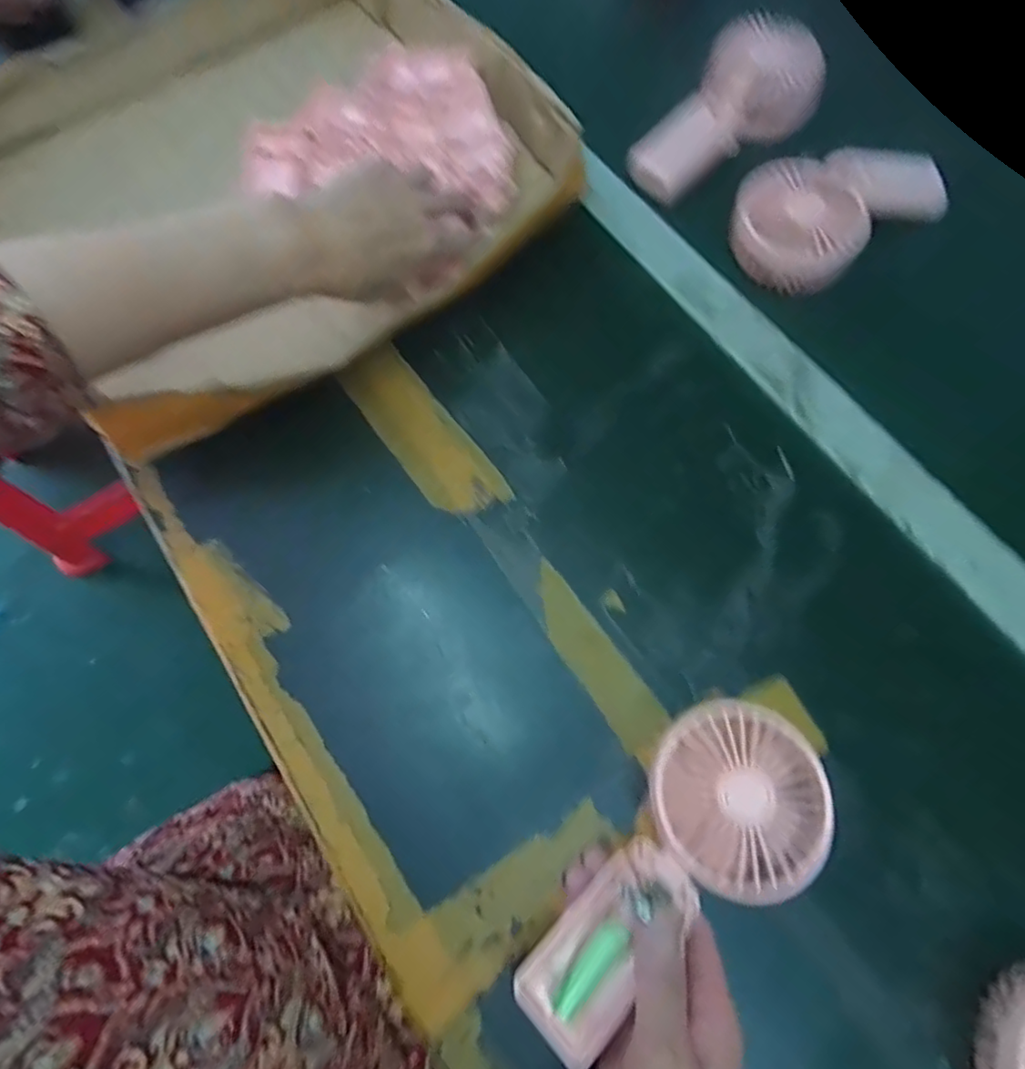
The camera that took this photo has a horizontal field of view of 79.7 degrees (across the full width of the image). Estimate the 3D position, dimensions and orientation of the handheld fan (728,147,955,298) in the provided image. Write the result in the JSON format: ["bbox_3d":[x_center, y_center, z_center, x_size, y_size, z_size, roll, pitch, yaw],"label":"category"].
[{"bbox_3d":[0.237,-0.236,0.451,0.141,0.053,0.091,-17,71,-5],"label":"handheld fan"}]

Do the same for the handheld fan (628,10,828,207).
[{"bbox_3d":[0.167,-0.340,0.500,0.176,0.050,0.078,-41,75,-3],"label":"handheld fan"}]

